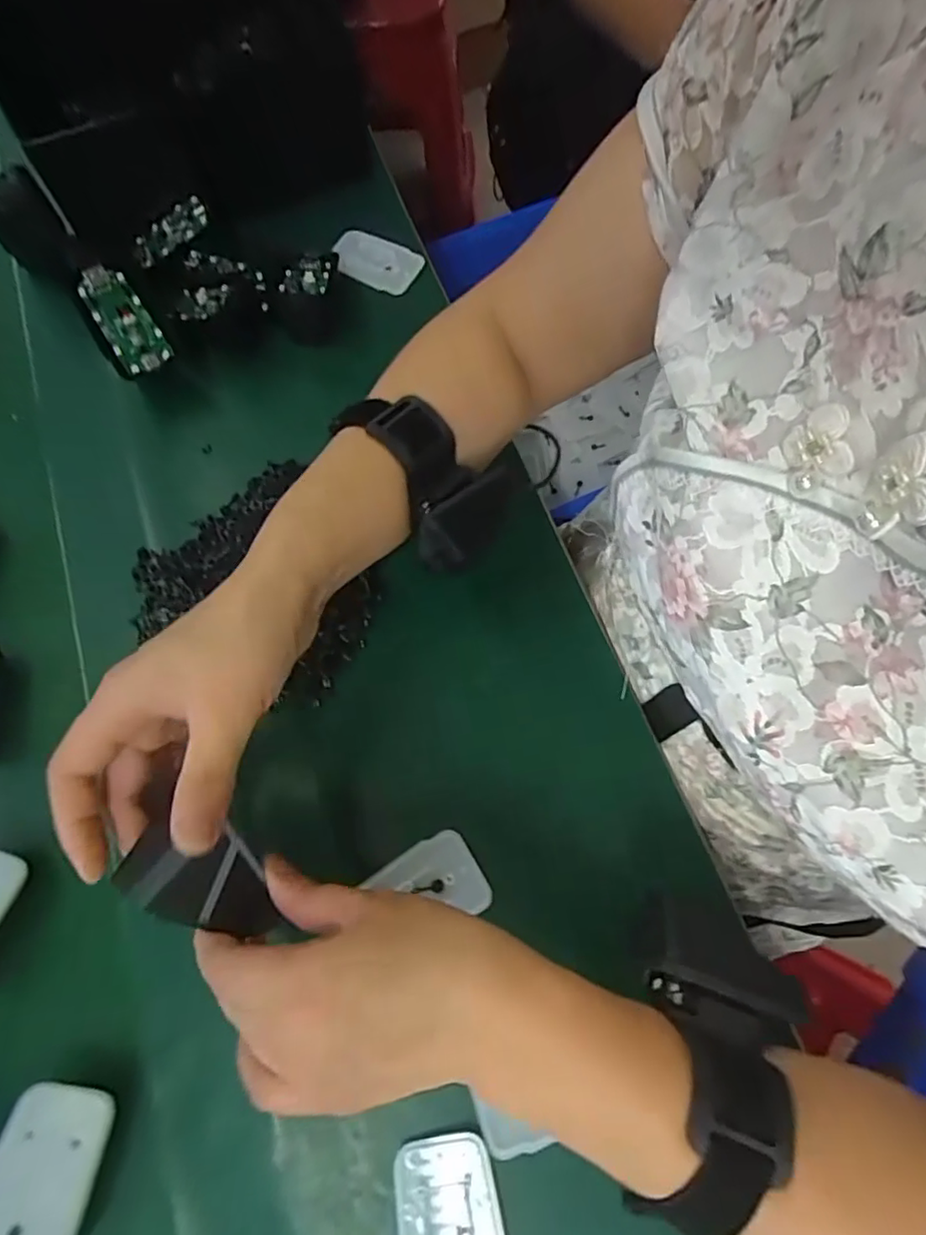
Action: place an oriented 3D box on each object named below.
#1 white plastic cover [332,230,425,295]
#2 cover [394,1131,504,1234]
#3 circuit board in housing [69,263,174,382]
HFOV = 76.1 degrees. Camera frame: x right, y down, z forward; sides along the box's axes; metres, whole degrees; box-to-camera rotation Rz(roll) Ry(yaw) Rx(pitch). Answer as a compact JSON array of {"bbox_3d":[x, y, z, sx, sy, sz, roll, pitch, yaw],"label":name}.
[{"bbox_3d":[-0.067,-0.275,0.458,0.067,0.012,0.042,18,68,8],"label":"white plastic cover"},{"bbox_3d":[-0.006,0.271,0.261,0.045,0.006,0.068,-10,67,-4],"label":"cover"},{"bbox_3d":[-0.218,-0.188,0.377,0.037,0.012,0.064,-33,110,-12],"label":"circuit board in housing"}]

